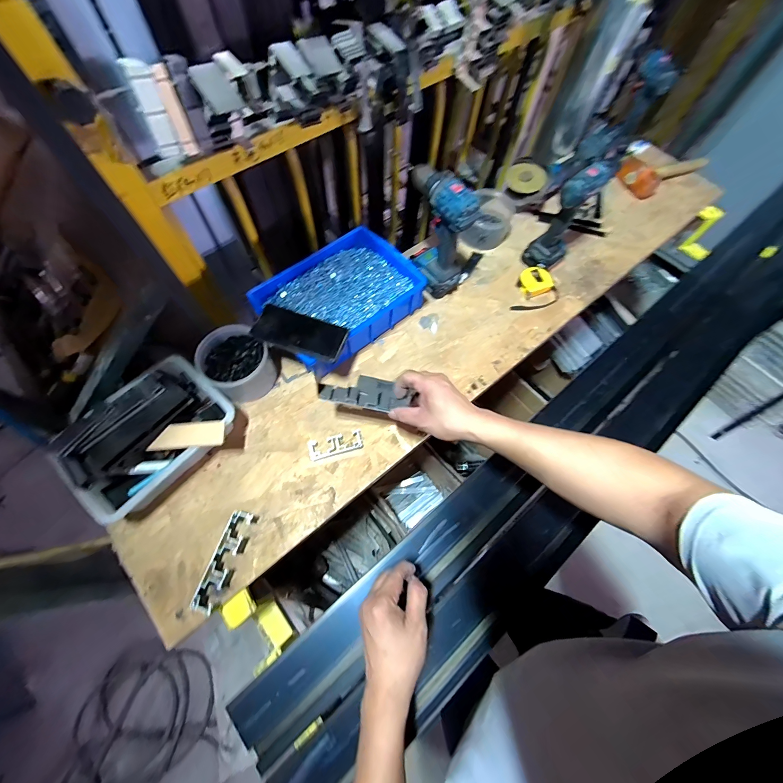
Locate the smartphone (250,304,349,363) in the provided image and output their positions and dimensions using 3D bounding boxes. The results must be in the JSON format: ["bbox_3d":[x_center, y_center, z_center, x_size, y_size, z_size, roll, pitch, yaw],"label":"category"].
[{"bbox_3d":[-0.157,-0.101,0.586,0.151,0.013,0.071,19,69,-2],"label":"smartphone"}]

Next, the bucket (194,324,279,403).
[{"bbox_3d":[-0.279,-0.049,0.617,0.106,0.083,0.110,1,66,-3],"label":"bucket"}]

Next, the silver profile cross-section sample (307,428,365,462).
[{"bbox_3d":[-0.097,0.094,0.598,0.093,0.022,0.035,-15,68,-10],"label":"silver profile cross-section sample"}]

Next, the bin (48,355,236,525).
[{"bbox_3d":[-0.384,0.075,0.554,0.192,0.085,0.232,42,70,14],"label":"bin"}]

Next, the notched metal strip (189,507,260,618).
[{"bbox_3d":[-0.251,0.253,0.513,0.032,0.034,0.136,17,66,4],"label":"notched metal strip"}]

